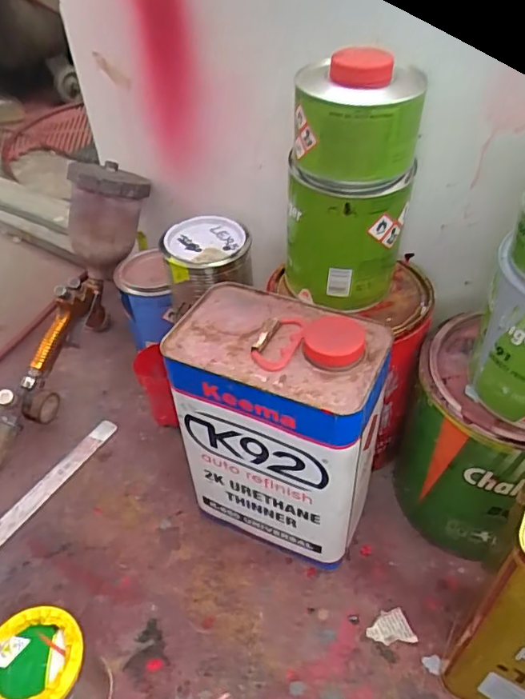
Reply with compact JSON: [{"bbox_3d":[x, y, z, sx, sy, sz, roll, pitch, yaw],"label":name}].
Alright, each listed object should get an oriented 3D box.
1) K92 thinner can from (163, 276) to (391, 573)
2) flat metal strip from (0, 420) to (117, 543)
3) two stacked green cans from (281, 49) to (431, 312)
[{"bbox_3d":[0.017,0.079,0.499,0.168,0.259,0.107,17,47,21],"label":"K92 thinner can"},{"bbox_3d":[-0.273,0.181,0.601,0.025,0.007,0.288,22,49,23],"label":"flat metal strip"},{"bbox_3d":[0.072,-0.140,0.460,0.100,0.196,0.093,1,43,5],"label":"two stacked green cans"}]

